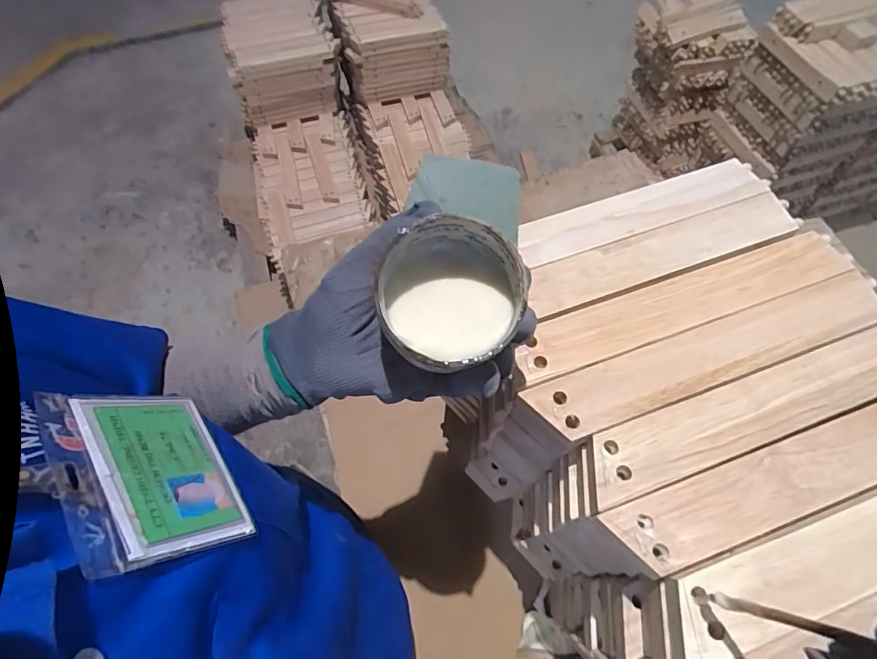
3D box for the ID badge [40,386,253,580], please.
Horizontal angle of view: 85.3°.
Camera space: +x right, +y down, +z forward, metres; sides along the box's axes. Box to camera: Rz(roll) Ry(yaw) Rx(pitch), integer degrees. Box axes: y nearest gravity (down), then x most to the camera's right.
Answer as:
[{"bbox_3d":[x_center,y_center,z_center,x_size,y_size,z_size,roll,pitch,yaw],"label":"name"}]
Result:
[{"bbox_3d":[-0.149,0.073,0.246,0.004,0.081,0.098,-51,61,16],"label":"ID badge"}]

